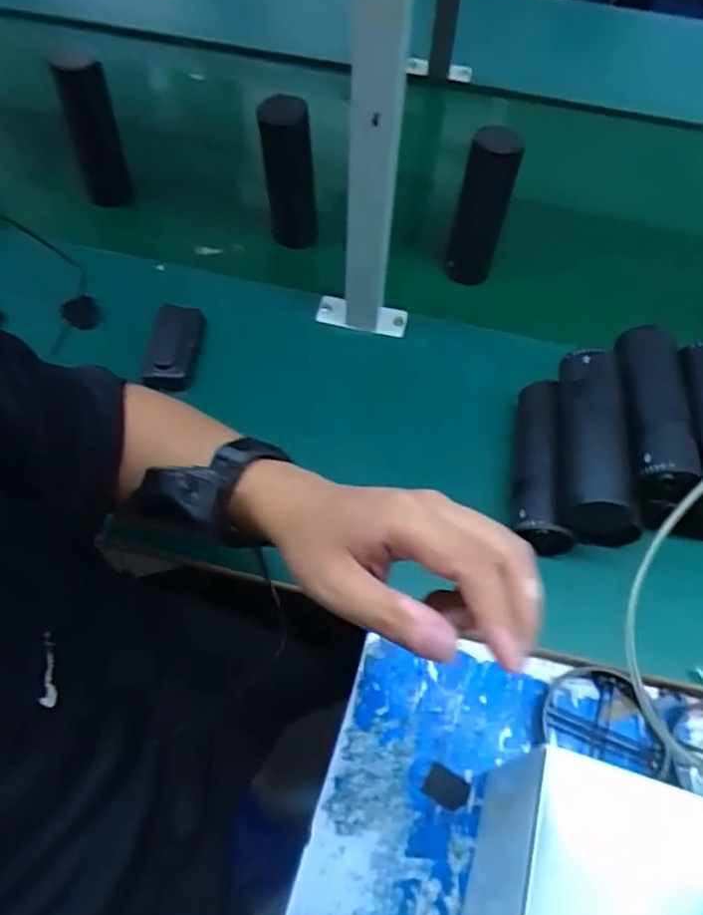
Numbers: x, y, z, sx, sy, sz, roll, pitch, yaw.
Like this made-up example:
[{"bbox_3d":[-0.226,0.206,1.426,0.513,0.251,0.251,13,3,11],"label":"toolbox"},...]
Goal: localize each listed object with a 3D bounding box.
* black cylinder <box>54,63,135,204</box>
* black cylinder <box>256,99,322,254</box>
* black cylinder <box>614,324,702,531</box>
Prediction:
[{"bbox_3d":[-0.306,-0.382,0.754,0.058,0.189,0.050,-17,61,-12],"label":"black cylinder"},{"bbox_3d":[-0.067,-0.303,0.691,0.056,0.168,0.044,-4,59,-5],"label":"black cylinder"},{"bbox_3d":[0.264,-0.038,0.551,0.057,0.049,0.173,5,59,0],"label":"black cylinder"}]

